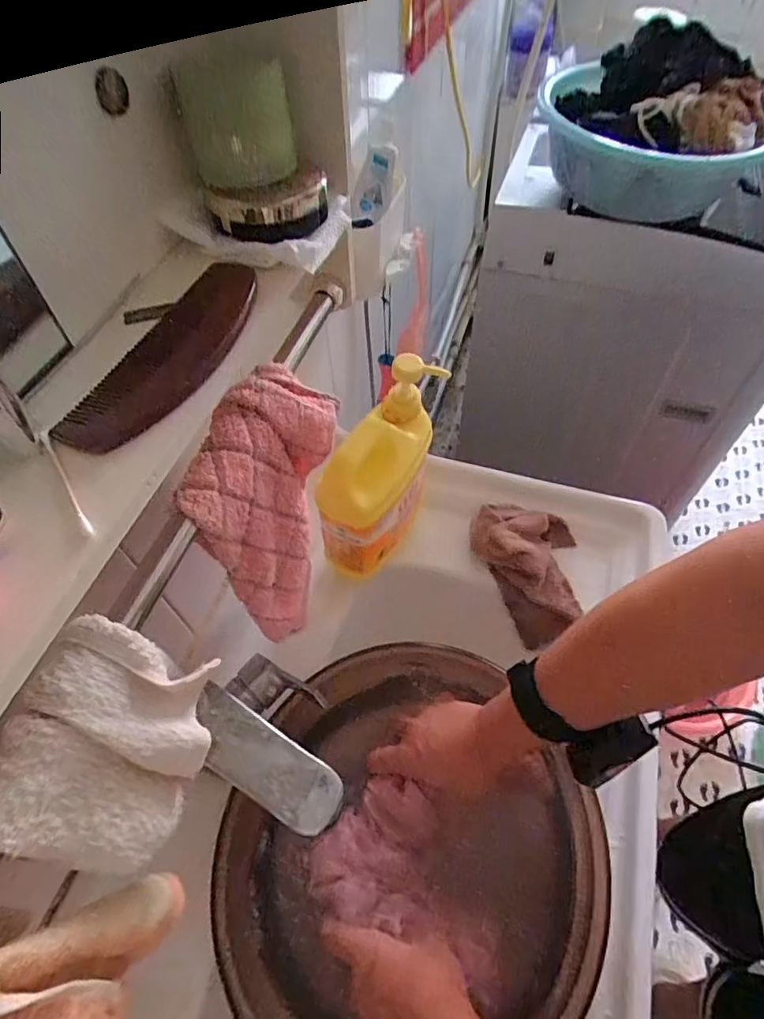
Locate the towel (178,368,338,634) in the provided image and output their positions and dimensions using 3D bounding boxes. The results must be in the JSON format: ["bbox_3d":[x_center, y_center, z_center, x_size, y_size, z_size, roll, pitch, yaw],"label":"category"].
[{"bbox_3d":[-0.078,0.000,0.423,0.064,0.175,0.144,12,56,10],"label":"towel"}]

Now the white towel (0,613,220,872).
[{"bbox_3d":[-0.137,0.125,0.283,0.032,0.110,0.104,5,59,32],"label":"white towel"}]

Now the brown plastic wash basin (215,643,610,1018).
[{"bbox_3d":[0.015,0.290,0.479,0.315,0.087,0.314,-1,54,1],"label":"brown plastic wash basin"}]

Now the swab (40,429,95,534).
[{"bbox_3d":[-0.145,-0.013,0.246,0.004,0.004,0.070,-30,59,-19],"label":"swab"}]

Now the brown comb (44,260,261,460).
[{"bbox_3d":[-0.116,-0.089,0.299,0.047,0.011,0.154,16,56,13],"label":"brown comb"}]

